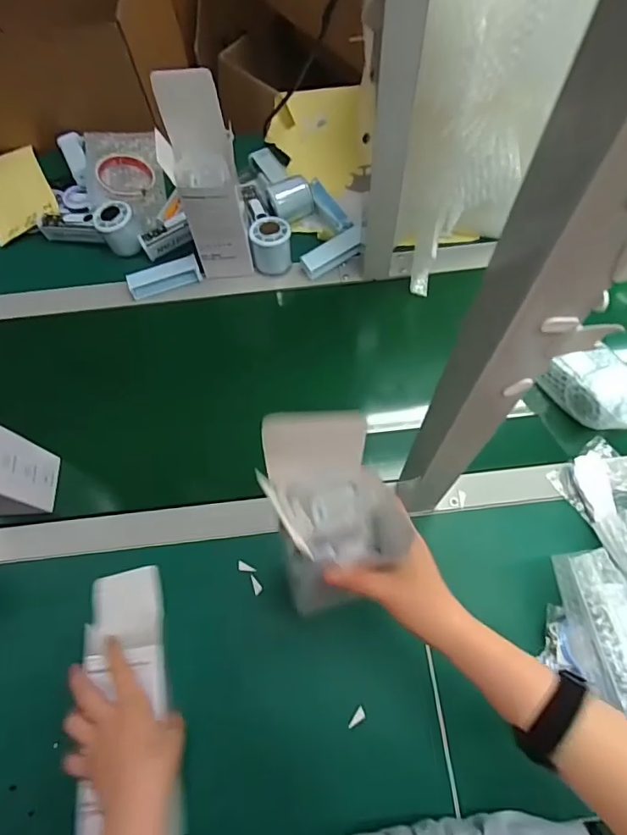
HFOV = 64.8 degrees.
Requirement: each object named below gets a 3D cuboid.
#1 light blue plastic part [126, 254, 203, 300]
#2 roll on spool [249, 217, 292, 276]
[{"bbox_3d":[-0.212,-0.201,0.704,0.101,0.029,0.029,-18,68,-5],"label":"light blue plastic part"},{"bbox_3d":[-0.058,-0.245,0.704,0.053,0.063,0.050,-1,67,2],"label":"roll on spool"}]

